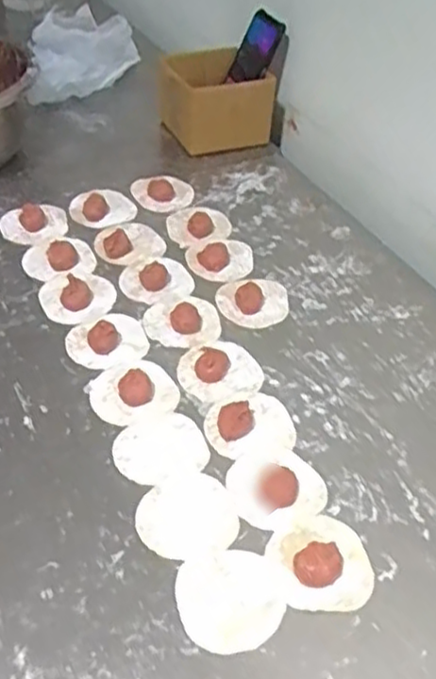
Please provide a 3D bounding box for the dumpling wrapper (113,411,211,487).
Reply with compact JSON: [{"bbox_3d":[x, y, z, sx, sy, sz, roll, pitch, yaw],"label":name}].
[{"bbox_3d":[-0.053,0.100,0.649,0.082,0.005,0.077,0,40,0],"label":"dumpling wrapper"}]

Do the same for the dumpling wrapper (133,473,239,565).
[{"bbox_3d":[-0.026,0.148,0.593,0.080,0.004,0.076,1,45,-1],"label":"dumpling wrapper"}]

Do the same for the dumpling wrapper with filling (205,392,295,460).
[{"bbox_3d":[0.029,0.073,0.667,0.081,0.021,0.071,-10,47,-12],"label":"dumpling wrapper with filling"}]

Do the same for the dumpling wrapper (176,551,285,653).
[{"bbox_3d":[0.009,0.199,0.543,0.075,0.004,0.079,-12,47,-14],"label":"dumpling wrapper"}]

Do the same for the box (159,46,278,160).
[{"bbox_3d":[-0.007,-0.363,1.076,0.145,0.096,0.148,-12,45,-16],"label":"box"}]

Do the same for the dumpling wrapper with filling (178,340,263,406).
[{"bbox_3d":[0.003,0.025,0.715,0.082,0.024,0.076,-20,49,-21],"label":"dumpling wrapper with filling"}]

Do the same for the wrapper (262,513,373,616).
[{"bbox_3d":[0.083,0.175,0.561,0.079,0.016,0.079,1,45,-1],"label":"wrapper"}]

